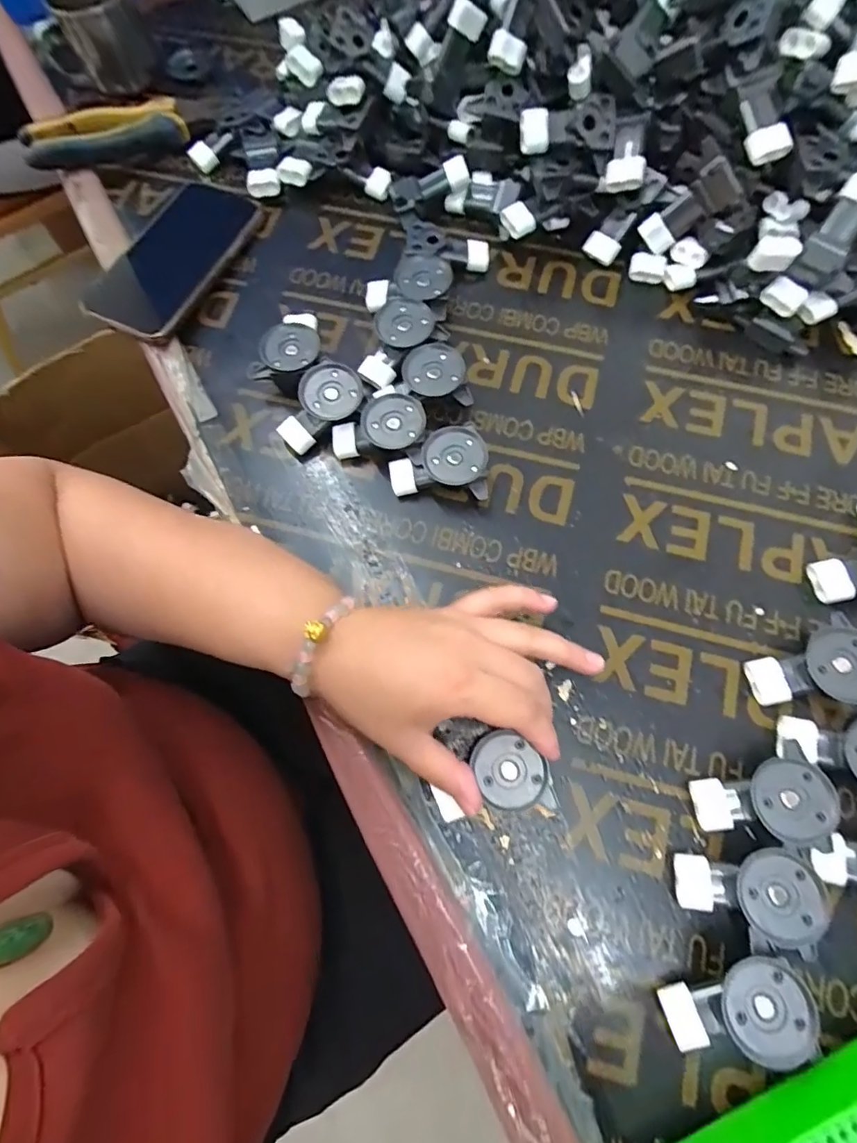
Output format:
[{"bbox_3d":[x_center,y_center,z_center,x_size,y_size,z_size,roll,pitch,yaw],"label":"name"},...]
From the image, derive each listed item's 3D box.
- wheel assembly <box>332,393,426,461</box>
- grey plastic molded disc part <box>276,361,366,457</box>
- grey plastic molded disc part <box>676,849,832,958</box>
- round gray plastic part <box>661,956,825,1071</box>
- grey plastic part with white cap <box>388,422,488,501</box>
[{"bbox_3d":[-0.036,-0.100,0.373,0.065,0.027,0.039,-13,72,-2],"label":"wheel assembly"},{"bbox_3d":[-0.078,-0.119,0.372,0.065,0.031,0.033,-35,74,-9],"label":"grey plastic molded disc part"},{"bbox_3d":[0.170,0.171,0.280,0.064,0.029,0.044,9,72,5],"label":"grey plastic molded disc part"},{"bbox_3d":[0.154,0.219,0.264,0.064,0.029,0.042,-12,72,-2],"label":"round gray plastic part"},{"bbox_3d":[0.007,-0.073,0.364,0.065,0.031,0.044,1,72,2],"label":"grey plastic part with white cap"}]

